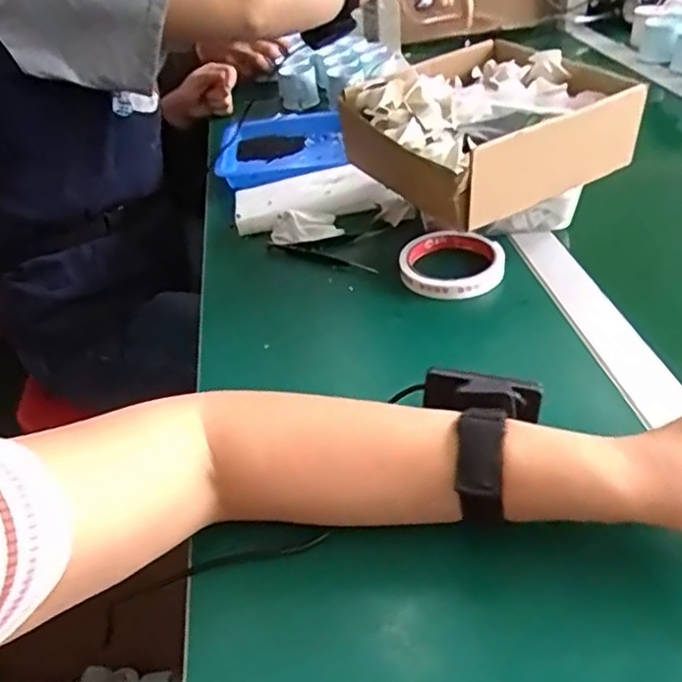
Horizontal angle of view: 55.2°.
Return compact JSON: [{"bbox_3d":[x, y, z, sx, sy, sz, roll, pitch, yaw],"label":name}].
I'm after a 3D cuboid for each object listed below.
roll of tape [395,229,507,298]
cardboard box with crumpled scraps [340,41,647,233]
[{"bbox_3d":[0.099,-0.072,0.596,0.093,0.017,0.092,-4,37,3],"label":"roll of tape"},{"bbox_3d":[0.126,-0.194,0.586,0.200,0.074,0.198,-23,40,-21],"label":"cardboard box with crumpled scraps"}]

